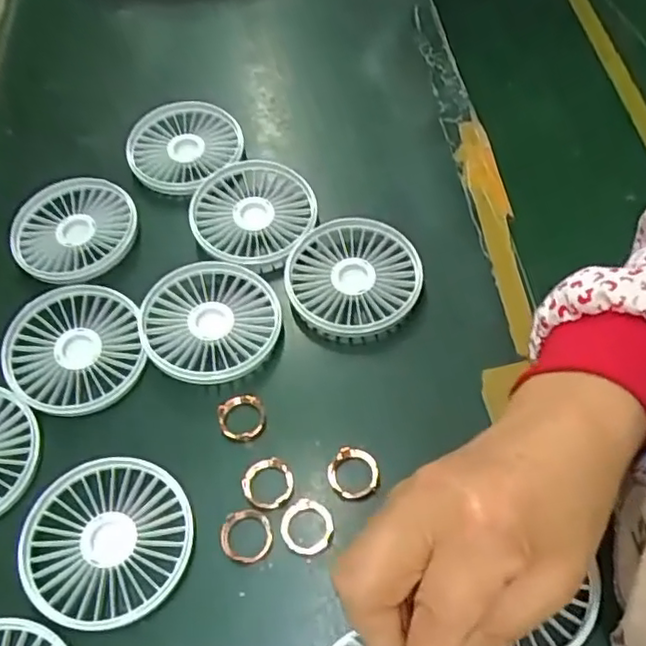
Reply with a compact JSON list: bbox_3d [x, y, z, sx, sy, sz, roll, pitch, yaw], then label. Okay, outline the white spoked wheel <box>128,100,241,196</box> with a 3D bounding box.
[{"bbox_3d":[-0.106,-0.136,0.499,0.072,0.021,0.084,33,66,23],"label":"white spoked wheel"}]

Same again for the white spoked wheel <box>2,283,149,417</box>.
[{"bbox_3d":[-0.157,0.016,0.412,0.082,0.012,0.086,-2,58,4],"label":"white spoked wheel"}]

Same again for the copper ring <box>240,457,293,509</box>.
[{"bbox_3d":[-0.031,0.090,0.369,0.028,0.008,0.029,-2,58,4],"label":"copper ring"}]

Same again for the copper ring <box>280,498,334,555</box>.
[{"bbox_3d":[-0.008,0.110,0.353,0.028,0.005,0.028,-2,58,4],"label":"copper ring"}]

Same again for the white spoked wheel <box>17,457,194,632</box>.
[{"bbox_3d":[-0.116,0.115,0.350,0.085,0.011,0.085,-2,58,4],"label":"white spoked wheel"}]

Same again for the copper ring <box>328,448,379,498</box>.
[{"bbox_3d":[0.017,0.084,0.368,0.028,0.005,0.028,-2,58,4],"label":"copper ring"}]

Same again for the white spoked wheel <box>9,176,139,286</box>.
[{"bbox_3d":[-0.174,-0.064,0.461,0.083,0.018,0.083,-2,58,4],"label":"white spoked wheel"}]

